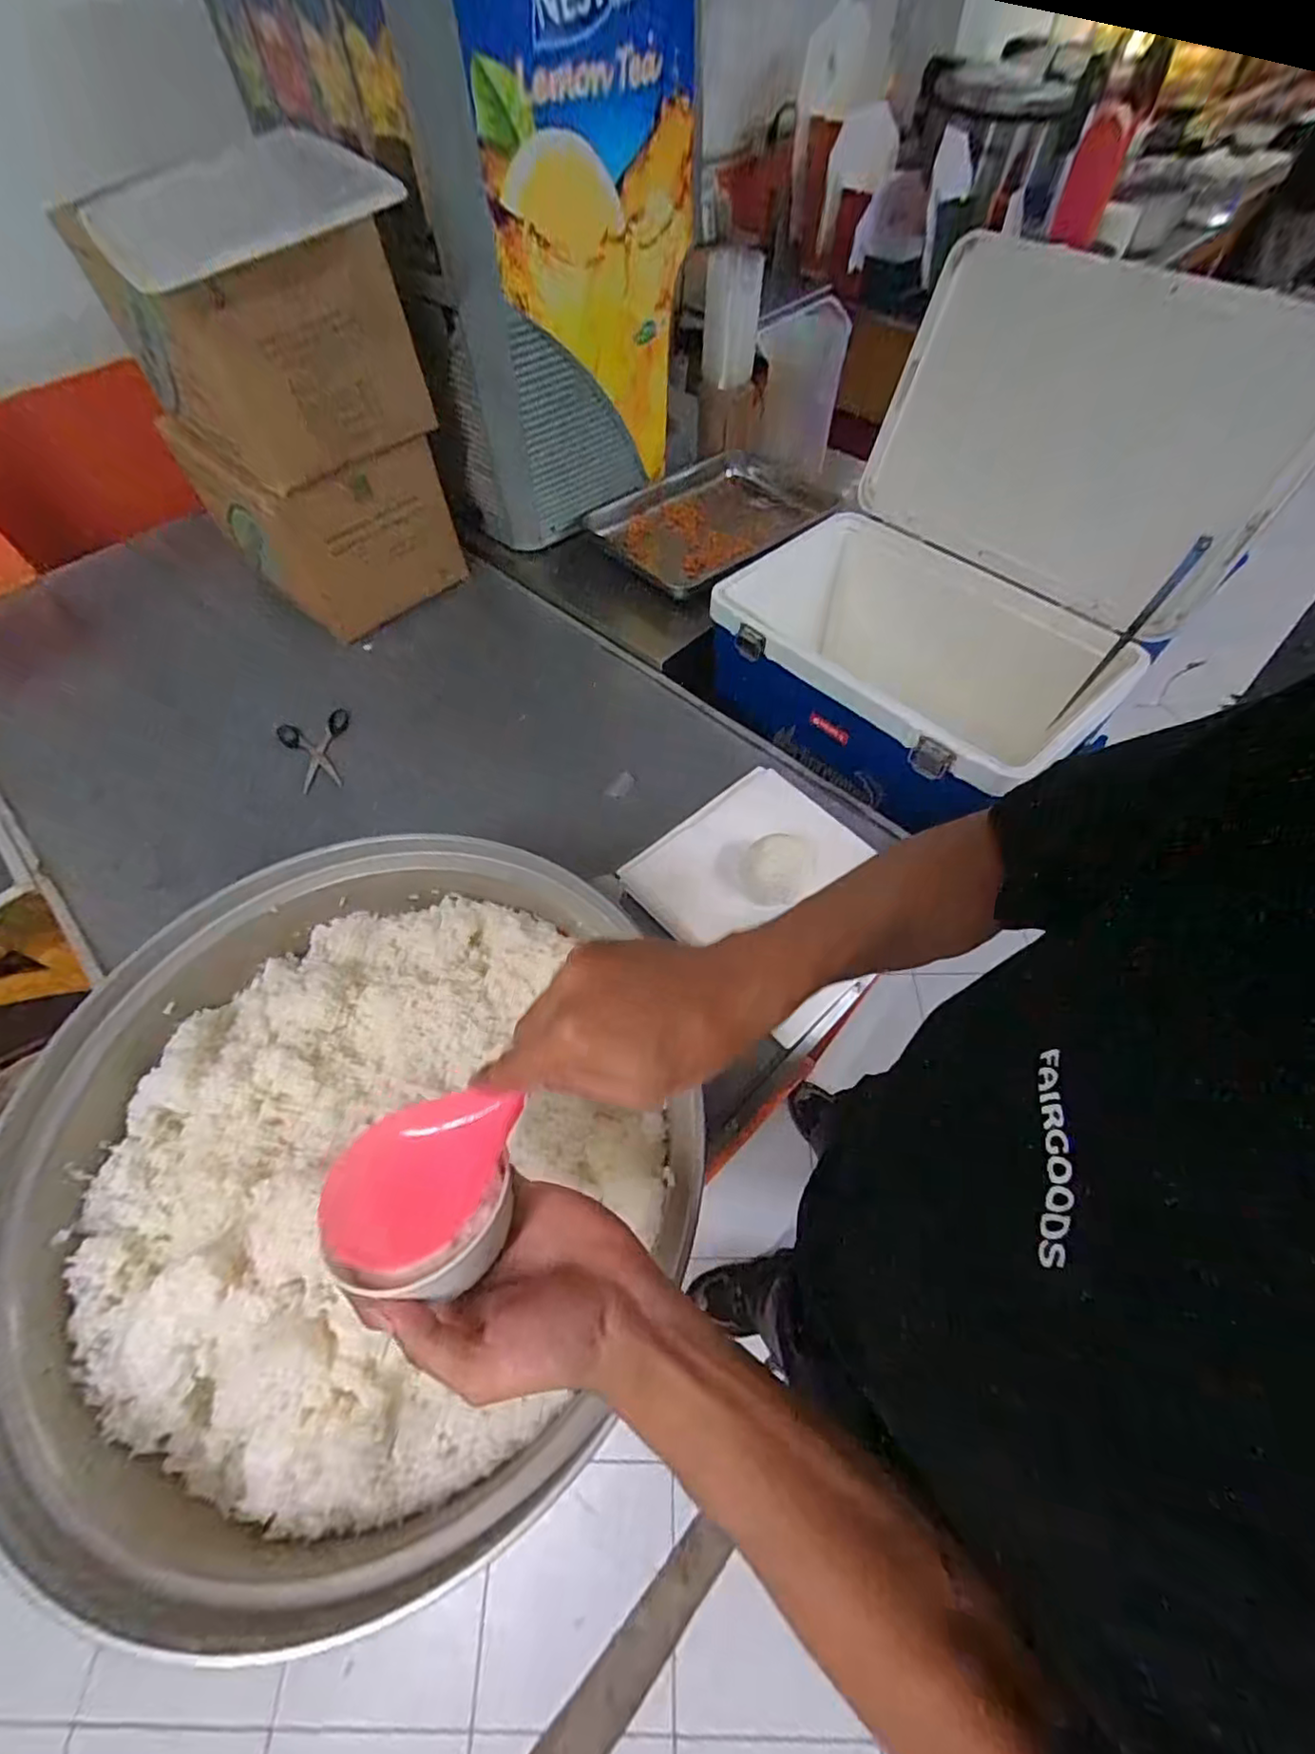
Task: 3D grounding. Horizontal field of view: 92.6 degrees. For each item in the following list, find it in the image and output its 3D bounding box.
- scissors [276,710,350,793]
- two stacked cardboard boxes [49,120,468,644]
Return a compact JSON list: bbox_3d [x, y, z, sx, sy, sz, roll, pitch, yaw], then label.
[{"bbox_3d":[-0.475,-0.176,0.887,0.098,0.007,0.111,-20,78,-9],"label":"scissors"},{"bbox_3d":[-0.491,-0.625,0.870,0.312,0.483,0.299,-29,61,-16],"label":"two stacked cardboard boxes"}]

